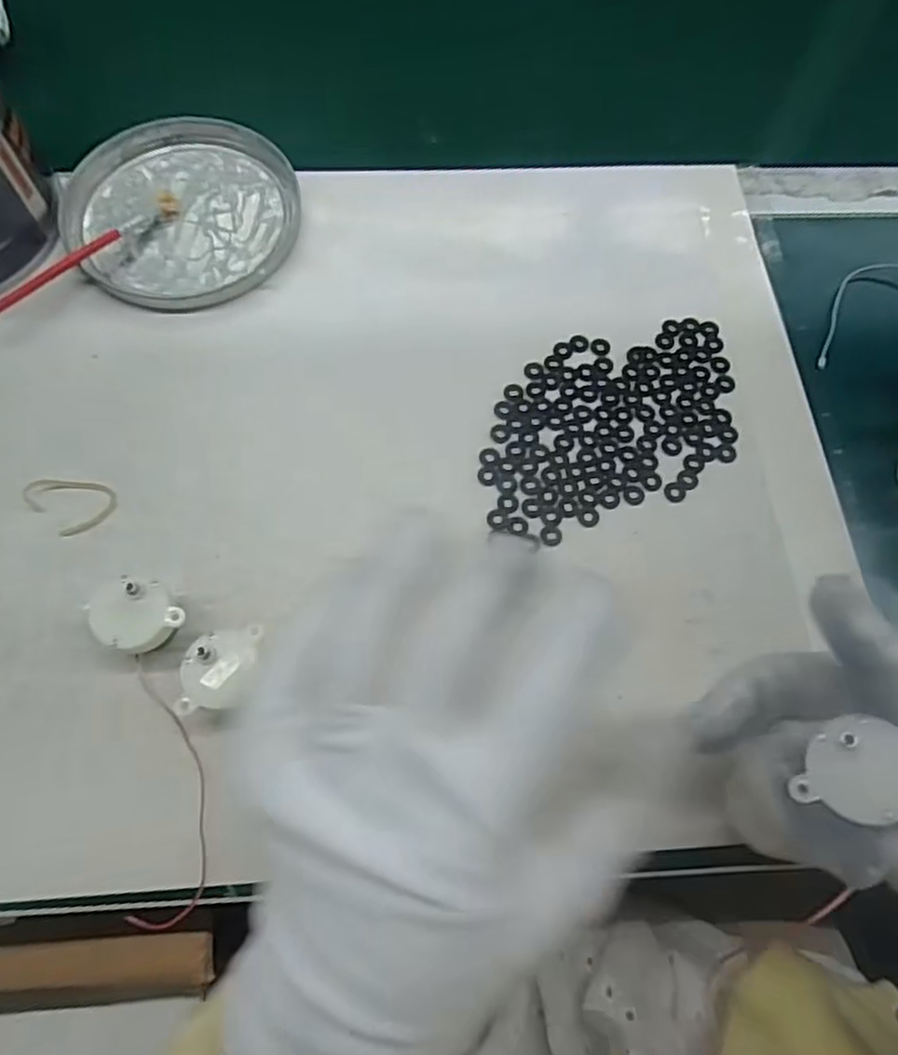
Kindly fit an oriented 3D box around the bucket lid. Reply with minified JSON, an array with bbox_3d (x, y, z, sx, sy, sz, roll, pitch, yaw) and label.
[{"bbox_3d":[-0.155,-0.184,0.387,0.126,0.015,0.128,1,68,-2],"label":"bucket lid"}]

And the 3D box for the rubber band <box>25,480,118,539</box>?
[{"bbox_3d":[-0.181,-0.013,0.319,0.039,0.005,0.030,37,71,12],"label":"rubber band"}]

